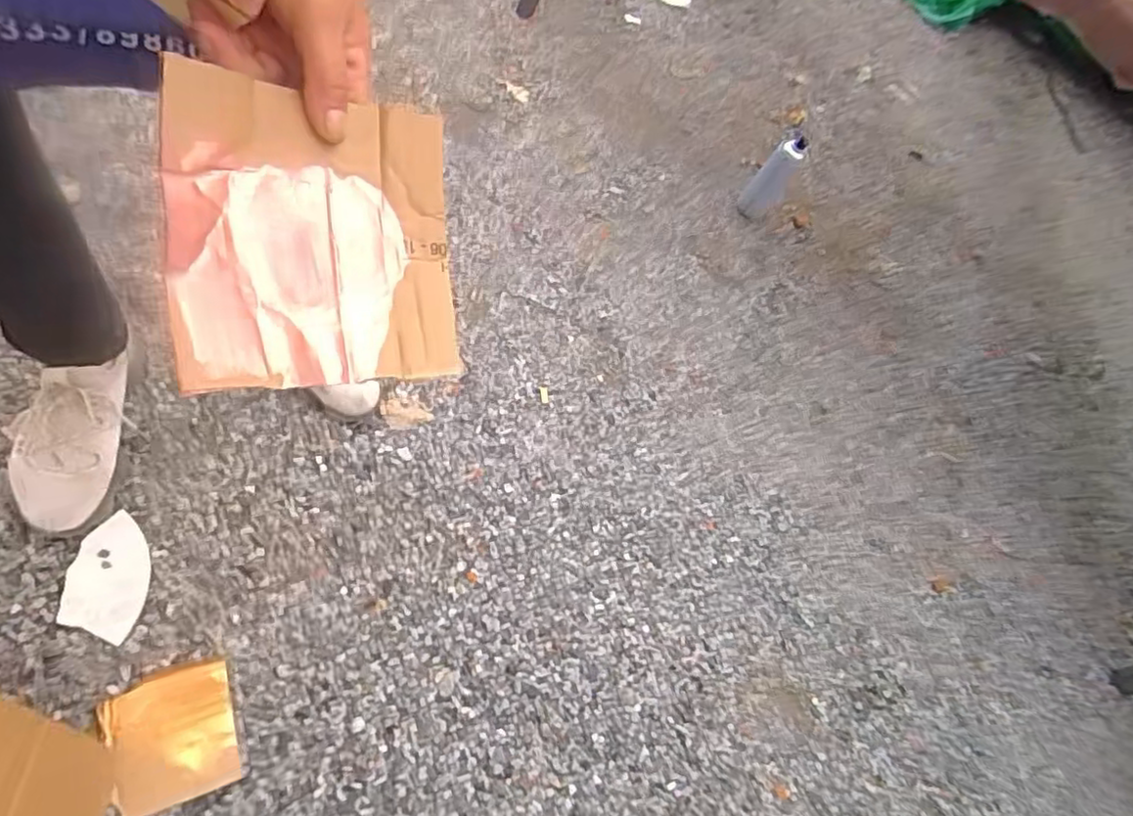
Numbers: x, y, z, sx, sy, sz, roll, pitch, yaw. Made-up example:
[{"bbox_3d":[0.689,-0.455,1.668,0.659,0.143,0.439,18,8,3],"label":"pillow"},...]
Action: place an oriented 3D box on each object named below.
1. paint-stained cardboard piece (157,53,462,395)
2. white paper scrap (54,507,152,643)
[{"bbox_3d":[-0.130,-0.089,0.343,0.147,0.017,0.149,-7,95,-43],"label":"paint-stained cardboard piece"},{"bbox_3d":[-0.514,0.188,0.724,0.085,0.004,0.131,14,60,-10],"label":"white paper scrap"}]

